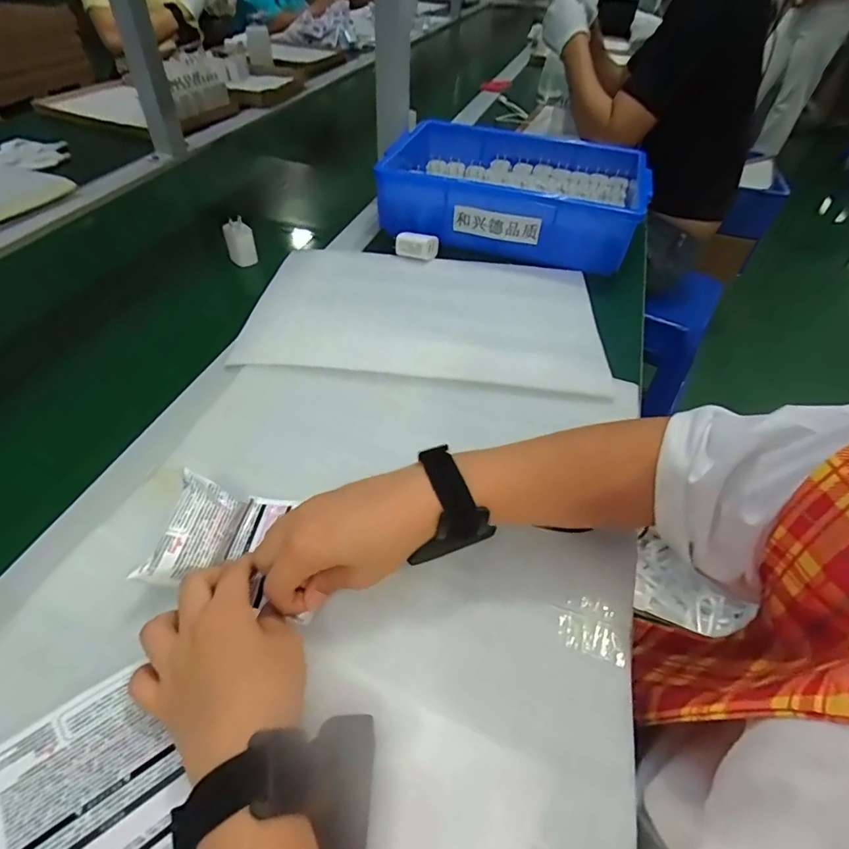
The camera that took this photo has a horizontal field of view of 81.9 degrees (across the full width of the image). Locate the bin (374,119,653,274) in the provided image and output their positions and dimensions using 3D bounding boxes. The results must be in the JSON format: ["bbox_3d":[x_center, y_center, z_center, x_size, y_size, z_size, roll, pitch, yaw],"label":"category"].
[{"bbox_3d":[0.132,-0.353,0.738,0.361,0.086,0.242,16,49,11],"label":"bin"}]

